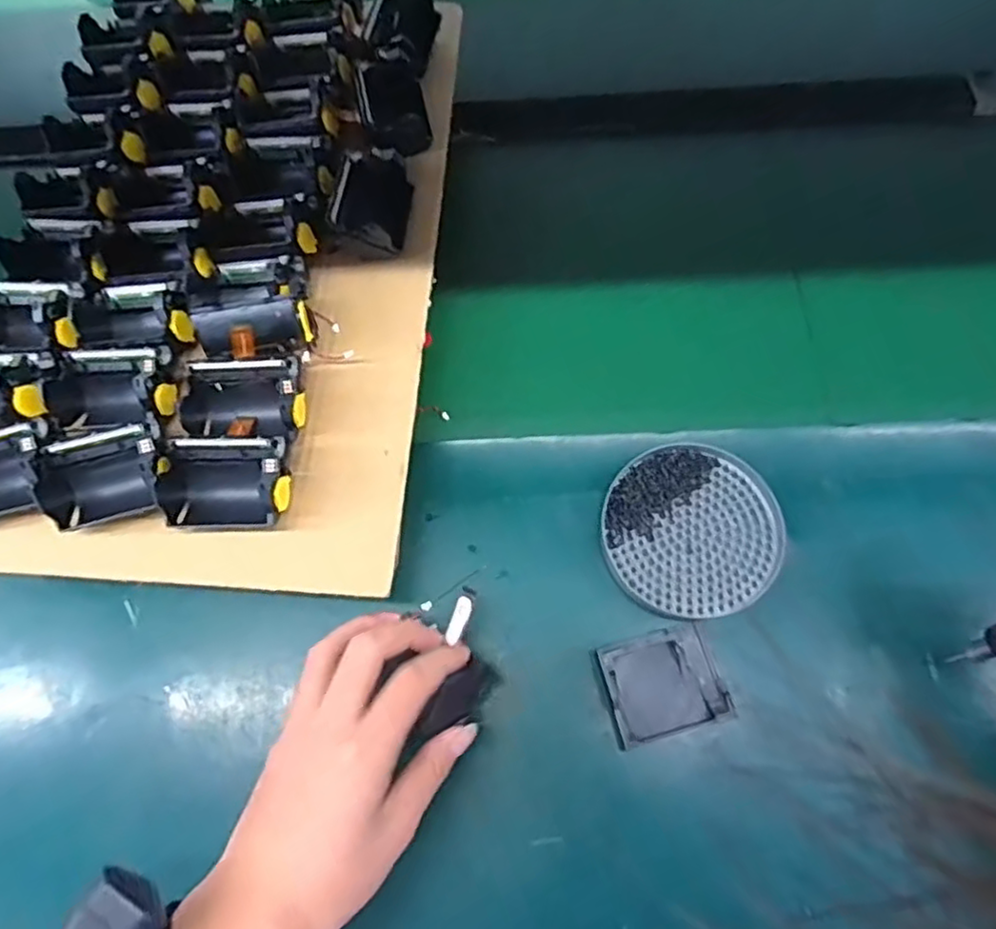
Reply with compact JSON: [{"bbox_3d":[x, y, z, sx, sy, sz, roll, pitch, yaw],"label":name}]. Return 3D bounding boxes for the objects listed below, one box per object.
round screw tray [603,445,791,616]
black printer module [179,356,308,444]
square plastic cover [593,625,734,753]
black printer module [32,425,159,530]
[{"bbox_3d":[0.128,0.044,0.444,0.114,0.017,0.111,-1,69,2],"label":"round screw tray"},{"bbox_3d":[-0.163,-0.040,0.422,0.079,0.040,0.050,-1,69,2],"label":"black printer module"},{"bbox_3d":[0.102,0.136,0.413,0.071,0.016,0.060,-16,69,-4],"label":"square plastic cover"},{"bbox_3d":[-0.237,0.007,0.401,0.077,0.039,0.060,-15,69,-3],"label":"black printer module"}]

